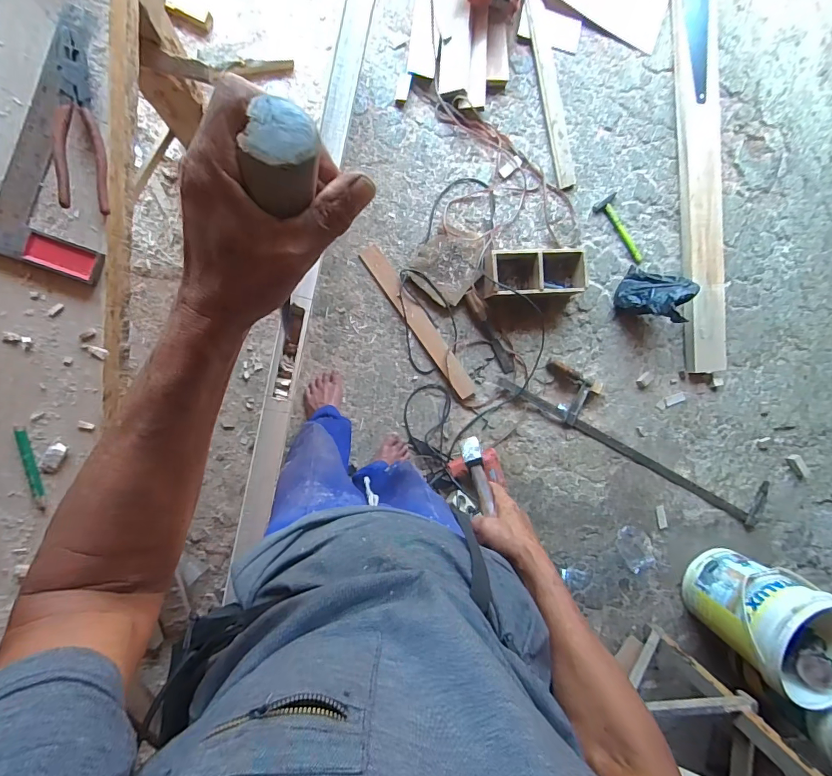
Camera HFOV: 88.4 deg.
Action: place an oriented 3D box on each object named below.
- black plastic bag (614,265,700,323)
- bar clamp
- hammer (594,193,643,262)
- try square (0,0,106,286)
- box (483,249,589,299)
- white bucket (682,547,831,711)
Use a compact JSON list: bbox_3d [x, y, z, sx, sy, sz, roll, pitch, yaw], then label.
[{"bbox_3d":[0.739,-0.295,1.330,0.146,0.181,0.165,20,90,-9],"label":"black plastic bag"},{"bbox_3d":[0.771,0.171,1.432,1.094,0.028,0.173,28,89,-9],"label":"bar clamp"},{"bbox_3d":[0.659,-0.503,1.372,0.088,0.017,0.229,-33,97,-5],"label":"hammer"},{"bbox_3d":[-0.408,-0.289,0.503,0.119,0.020,0.302,16,91,-9],"label":"try square"},{"bbox_3d":[0.359,-0.347,1.283,0.307,0.108,0.141,-5,94,-8],"label":"box"},{"bbox_3d":[1.115,0.732,1.369,0.335,0.344,0.315,22,90,-9],"label":"white bucket"}]

